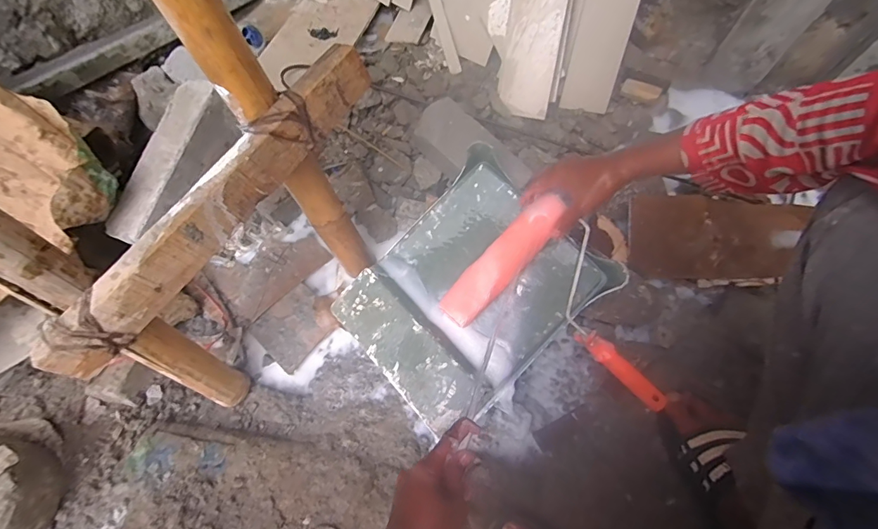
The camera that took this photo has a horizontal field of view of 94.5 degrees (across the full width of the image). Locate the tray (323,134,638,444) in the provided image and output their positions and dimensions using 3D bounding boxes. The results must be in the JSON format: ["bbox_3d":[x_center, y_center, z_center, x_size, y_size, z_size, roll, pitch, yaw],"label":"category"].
[{"bbox_3d":[0.047,0.033,0.615,0.354,0.071,0.293,-41,72,-14],"label":"tray"}]

